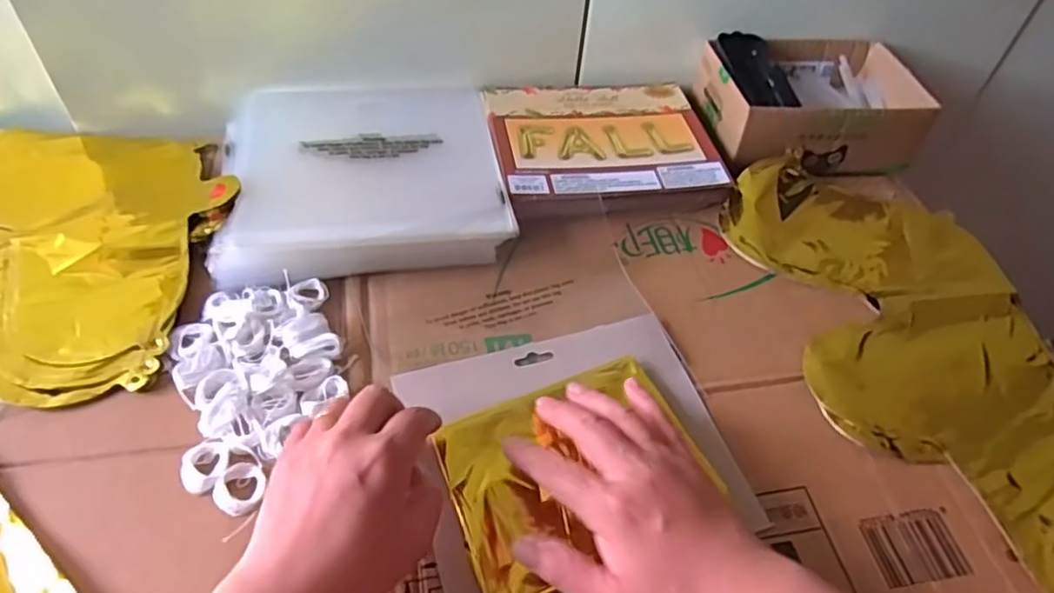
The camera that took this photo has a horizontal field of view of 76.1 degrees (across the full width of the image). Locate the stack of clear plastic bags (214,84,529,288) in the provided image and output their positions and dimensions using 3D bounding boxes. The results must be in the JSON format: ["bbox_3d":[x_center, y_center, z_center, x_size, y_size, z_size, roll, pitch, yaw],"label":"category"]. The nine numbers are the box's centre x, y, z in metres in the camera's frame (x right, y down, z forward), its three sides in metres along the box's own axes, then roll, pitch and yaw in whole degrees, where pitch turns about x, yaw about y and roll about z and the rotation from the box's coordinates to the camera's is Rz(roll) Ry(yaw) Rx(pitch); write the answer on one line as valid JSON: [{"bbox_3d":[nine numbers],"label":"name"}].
[{"bbox_3d":[-0.135,-0.112,0.558,0.216,0.025,0.231,-7,50,-11],"label":"stack of clear plastic bags"}]

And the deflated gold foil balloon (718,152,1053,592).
[{"bbox_3d":[0.293,0.052,0.466,0.195,0.014,0.432,-5,50,-9],"label":"deflated gold foil balloon"}]

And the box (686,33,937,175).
[{"bbox_3d":[0.265,-0.183,0.634,0.185,0.066,0.136,-4,50,-9],"label":"box"}]

